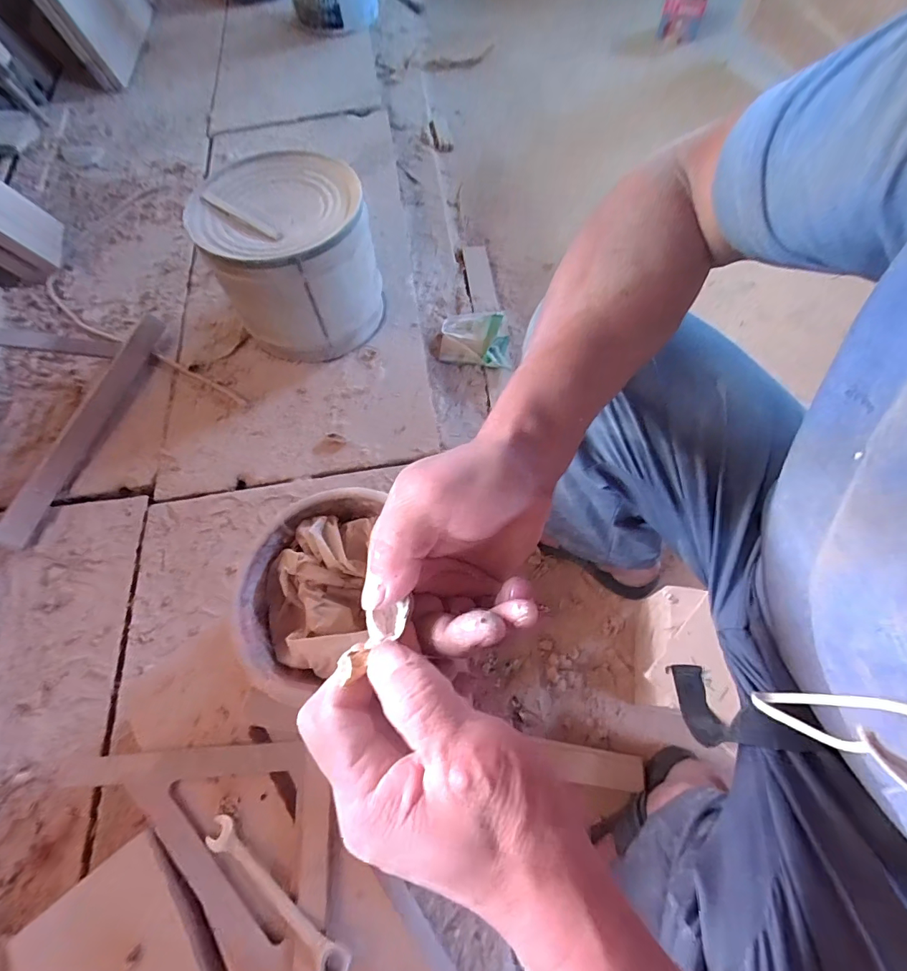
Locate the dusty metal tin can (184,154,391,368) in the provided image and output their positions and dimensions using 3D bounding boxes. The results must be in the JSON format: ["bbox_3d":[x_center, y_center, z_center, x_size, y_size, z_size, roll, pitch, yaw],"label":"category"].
[{"bbox_3d":[-0.276,-0.382,0.771,0.249,0.233,0.252,0,65,-1],"label":"dusty metal tin can"}]

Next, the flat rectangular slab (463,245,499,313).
[{"bbox_3d":[0.061,-0.461,0.974,0.060,0.024,0.149,-12,91,-6],"label":"flat rectangular slab"}]

